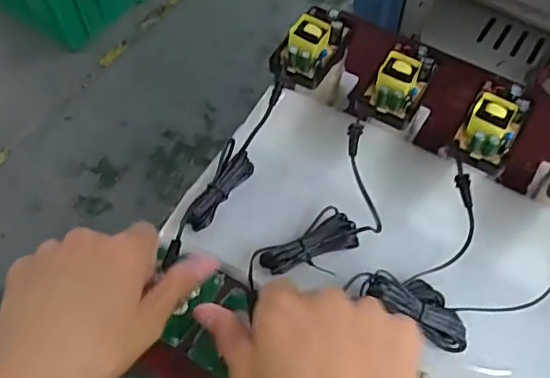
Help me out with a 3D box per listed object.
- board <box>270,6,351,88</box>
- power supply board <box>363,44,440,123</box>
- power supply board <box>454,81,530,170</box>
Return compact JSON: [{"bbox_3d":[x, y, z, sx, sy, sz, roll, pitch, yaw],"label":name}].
[{"bbox_3d":[0.029,-0.112,0.445,0.038,0.028,0.070,28,62,17],"label":"board"},{"bbox_3d":[0.097,-0.084,0.424,0.036,0.022,0.069,23,61,15],"label":"power supply board"},{"bbox_3d":[0.156,-0.049,0.401,0.036,0.022,0.068,27,62,16],"label":"power supply board"}]

